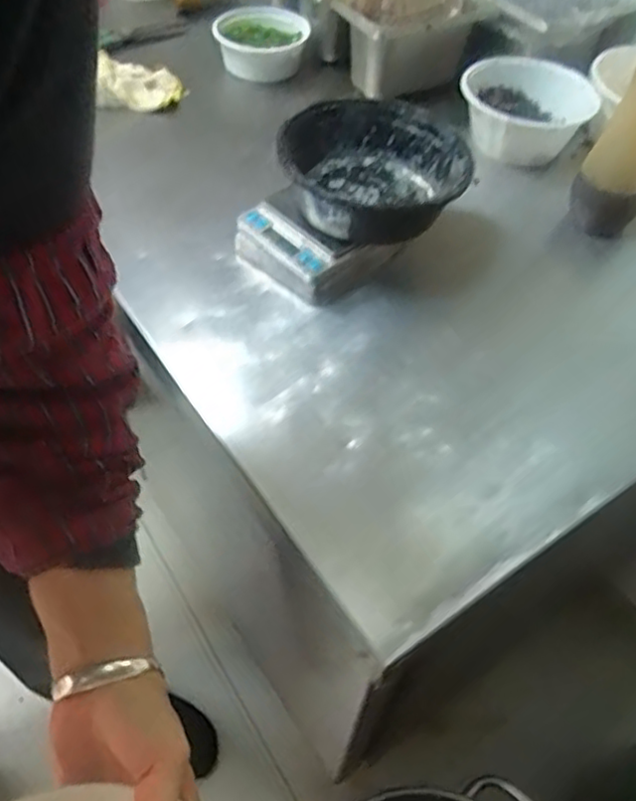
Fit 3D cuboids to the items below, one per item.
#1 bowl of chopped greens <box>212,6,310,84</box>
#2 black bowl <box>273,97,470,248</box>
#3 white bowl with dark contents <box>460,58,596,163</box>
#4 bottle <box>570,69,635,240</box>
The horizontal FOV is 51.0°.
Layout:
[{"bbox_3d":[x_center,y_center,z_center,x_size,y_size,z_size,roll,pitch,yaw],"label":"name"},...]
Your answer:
[{"bbox_3d":[-0.073,-0.458,0.854,0.118,0.048,0.113,-2,53,-6],"label":"bowl of chopped greens"},{"bbox_3d":[0.049,-0.210,0.601,0.160,0.059,0.146,2,52,-3],"label":"black bowl"},{"bbox_3d":[0.218,-0.332,0.759,0.127,0.072,0.132,2,52,-3],"label":"white bowl with dark contents"},{"bbox_3d":[0.292,-0.244,0.621,0.066,0.183,0.054,22,54,12],"label":"bottle"}]

